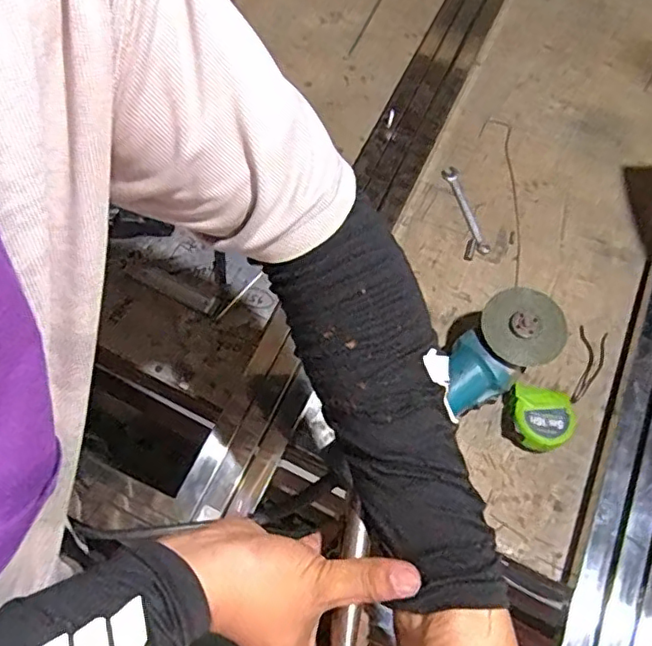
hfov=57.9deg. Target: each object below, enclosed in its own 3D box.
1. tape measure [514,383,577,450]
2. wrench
[{"bbox_3d":[0.238,0.107,0.652,0.067,0.036,0.069,8,65,2],"label":"tape measure"},{"bbox_3d":[0.186,-0.149,0.778,0.021,0.004,0.135,-16,66,-9],"label":"wrench"}]

